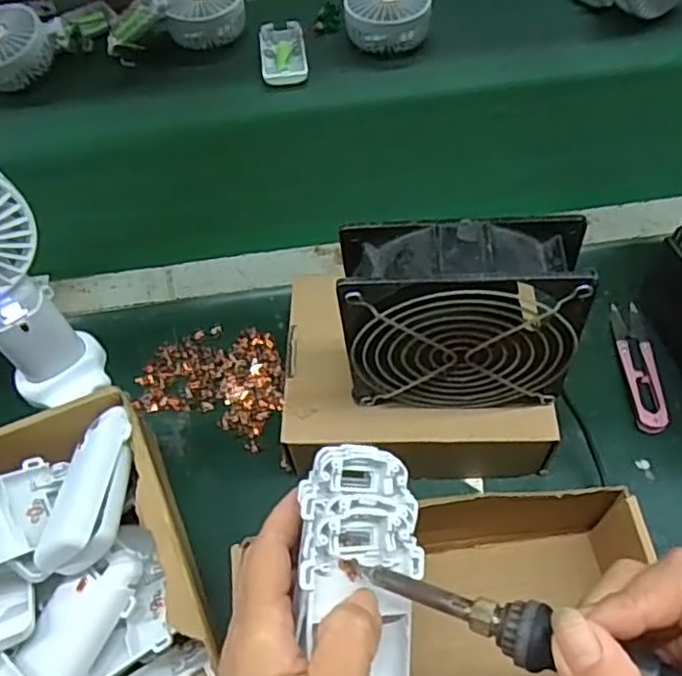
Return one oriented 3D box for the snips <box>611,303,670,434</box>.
[{"bbox_3d":[0.207,0.018,0.455,0.022,0.010,0.103,1,57,5],"label":"snips"}]

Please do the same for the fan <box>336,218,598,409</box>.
[{"bbox_3d":[0.062,-0.009,0.353,0.117,0.112,0.044,0,57,5],"label":"fan"}]

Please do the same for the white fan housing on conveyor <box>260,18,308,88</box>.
[{"bbox_3d":[-0.060,-0.301,0.690,0.046,0.008,0.100,-8,57,0],"label":"white fan housing on conveyor"}]

